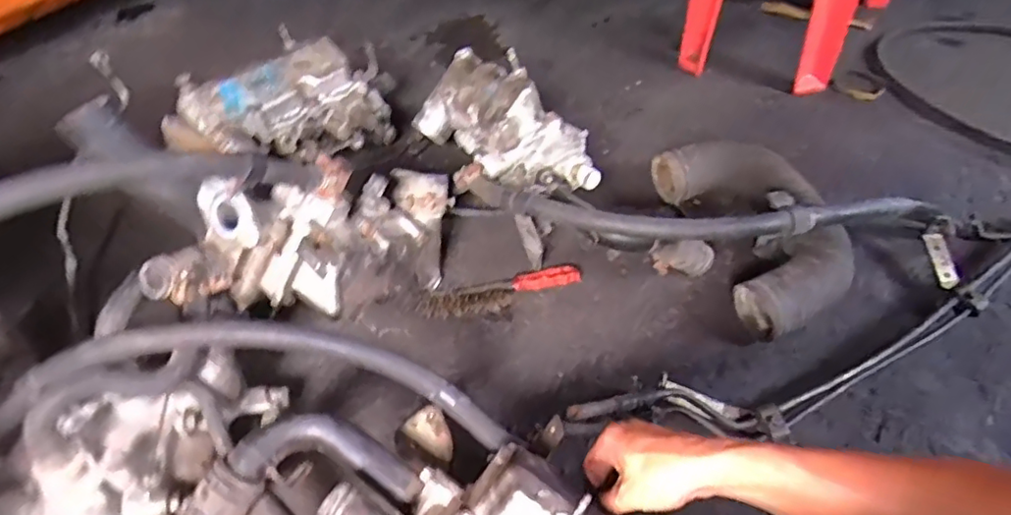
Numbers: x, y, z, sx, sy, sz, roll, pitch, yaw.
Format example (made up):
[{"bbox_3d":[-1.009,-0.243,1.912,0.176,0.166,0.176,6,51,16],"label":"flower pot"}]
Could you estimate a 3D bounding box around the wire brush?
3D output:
[{"bbox_3d":[-0.008,0.045,0.817,0.228,0.026,0.057,-13,49,-7],"label":"wire brush"}]

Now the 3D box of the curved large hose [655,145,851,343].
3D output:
[{"bbox_3d":[0.345,-0.051,0.798,0.169,0.115,0.310,-13,49,-7],"label":"curved large hose"}]

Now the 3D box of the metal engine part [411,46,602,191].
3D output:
[{"bbox_3d":[-0.014,-0.201,0.877,0.139,0.139,0.329,-35,53,-24],"label":"metal engine part"}]

